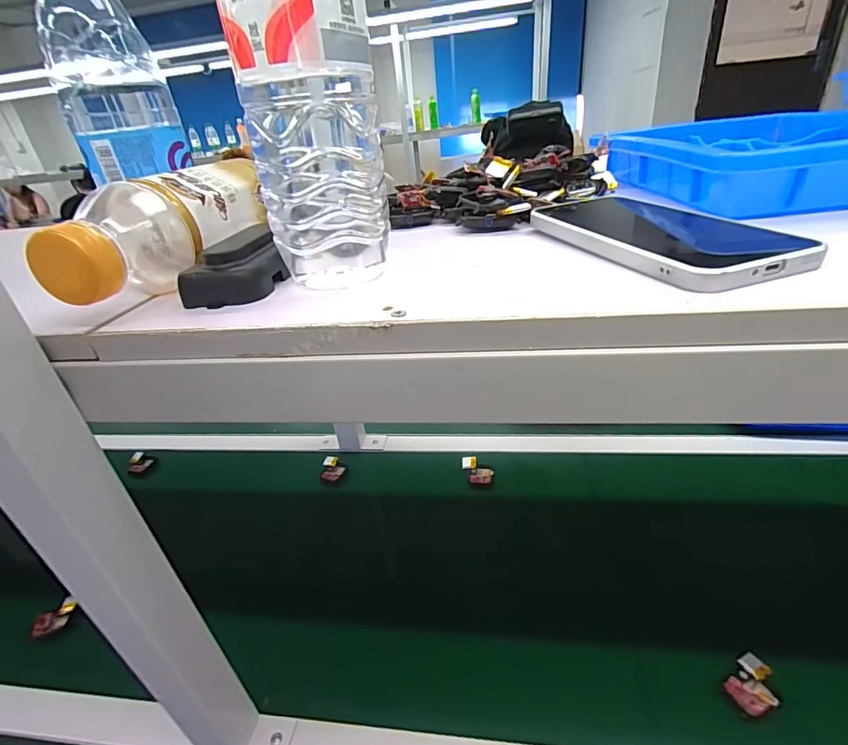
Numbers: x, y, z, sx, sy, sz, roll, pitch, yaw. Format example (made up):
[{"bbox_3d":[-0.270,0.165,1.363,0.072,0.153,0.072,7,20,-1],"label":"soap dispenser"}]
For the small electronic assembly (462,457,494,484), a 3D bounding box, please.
[{"bbox_3d":[0.085,0.153,0.703,0.046,0.023,0.039,-4,29,4],"label":"small electronic assembly"}]

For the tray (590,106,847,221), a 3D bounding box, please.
[{"bbox_3d":[0.279,-0.171,0.358,0.236,0.049,0.197,-4,29,4],"label":"tray"}]

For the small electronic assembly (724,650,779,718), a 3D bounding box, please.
[{"bbox_3d":[0.309,0.293,0.419,0.050,0.009,0.037,-21,33,-25],"label":"small electronic assembly"}]

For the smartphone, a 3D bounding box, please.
[{"bbox_3d":[0.131,-0.079,0.267,0.068,0.011,0.154,-14,30,-14],"label":"smartphone"}]

